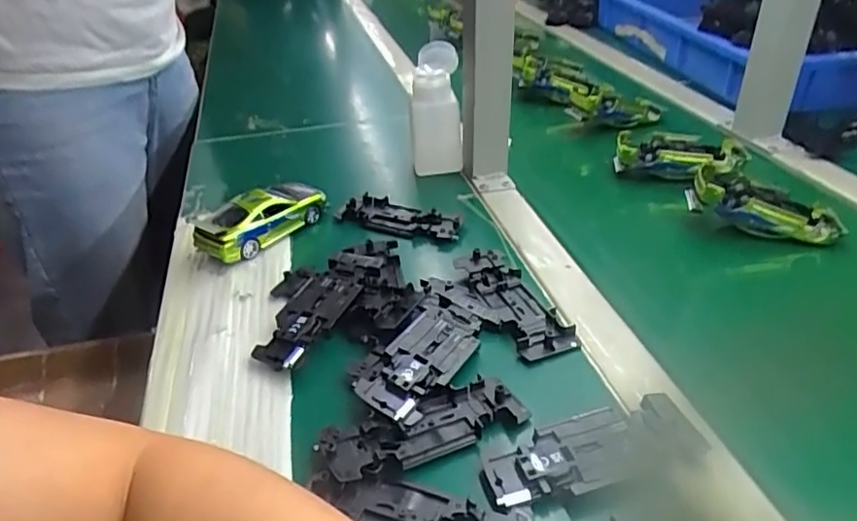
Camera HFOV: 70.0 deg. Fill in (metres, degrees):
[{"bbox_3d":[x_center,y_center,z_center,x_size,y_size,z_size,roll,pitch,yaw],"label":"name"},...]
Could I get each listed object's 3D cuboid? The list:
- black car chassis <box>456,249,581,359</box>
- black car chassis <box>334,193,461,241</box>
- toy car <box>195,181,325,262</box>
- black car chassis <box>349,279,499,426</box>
[{"bbox_3d":[0.062,0.029,0.475,0.046,0.014,0.125,-17,37,-19],"label":"black car chassis"},{"bbox_3d":[-0.027,-0.042,0.592,0.126,0.016,0.039,17,39,27],"label":"black car chassis"},{"bbox_3d":[-0.160,-0.042,0.577,0.056,0.045,0.120,25,43,35],"label":"toy car"},{"bbox_3d":[-0.004,0.057,0.433,0.064,0.017,0.132,17,39,27],"label":"black car chassis"}]

